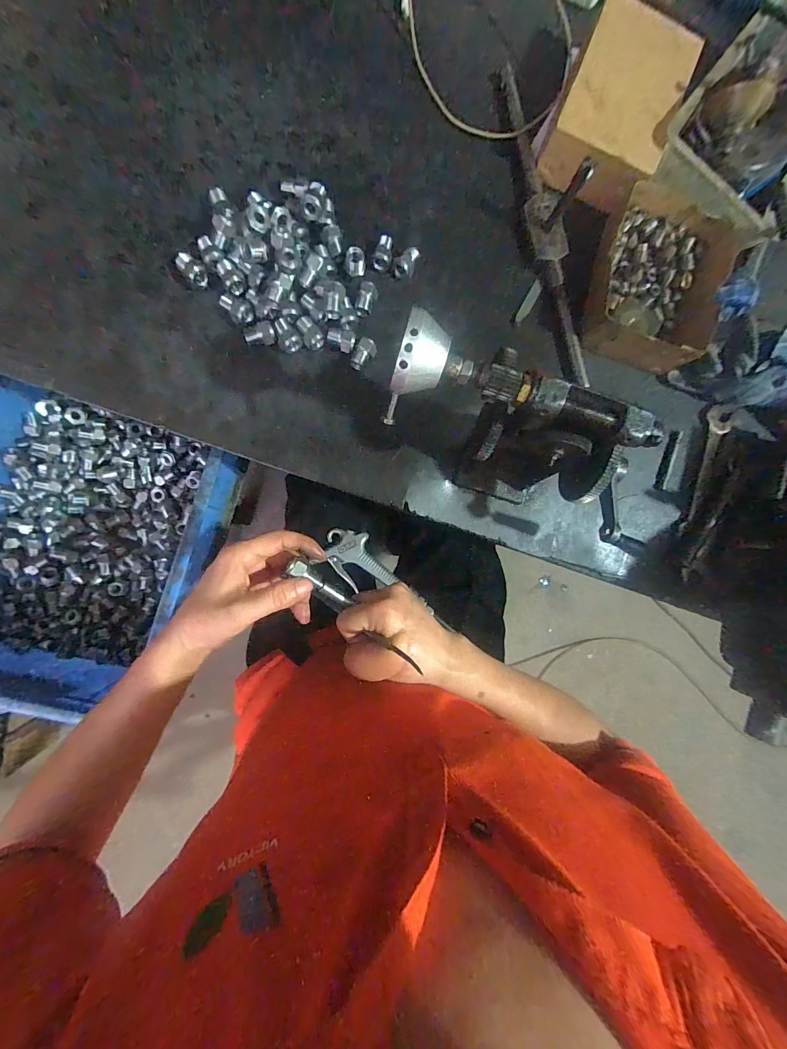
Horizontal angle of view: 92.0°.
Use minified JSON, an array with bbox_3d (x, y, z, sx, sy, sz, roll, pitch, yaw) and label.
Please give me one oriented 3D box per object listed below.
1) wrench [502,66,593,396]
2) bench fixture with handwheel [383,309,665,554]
[{"bbox_3d":[0.174,-0.337,0.402,0.033,0.085,0.356,-13,90,-8],"label":"wrench"},{"bbox_3d":[0.123,-0.062,0.342,0.280,0.184,0.073,24,85,-7],"label":"bench fixture with handwheel"}]

